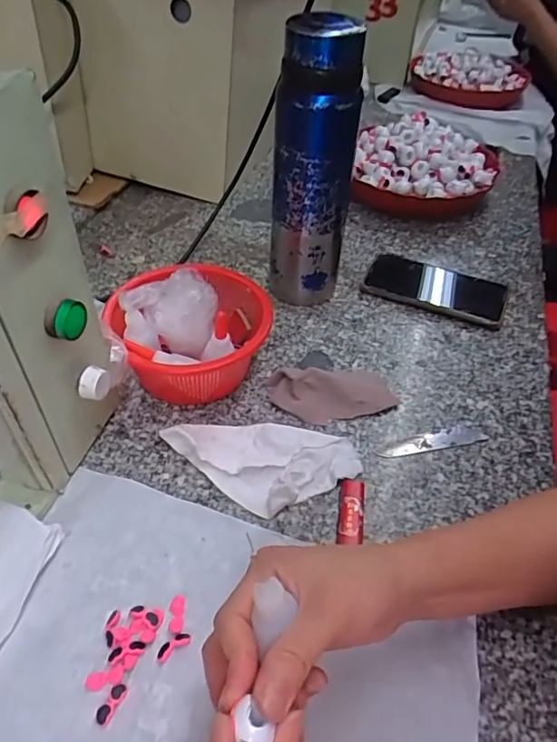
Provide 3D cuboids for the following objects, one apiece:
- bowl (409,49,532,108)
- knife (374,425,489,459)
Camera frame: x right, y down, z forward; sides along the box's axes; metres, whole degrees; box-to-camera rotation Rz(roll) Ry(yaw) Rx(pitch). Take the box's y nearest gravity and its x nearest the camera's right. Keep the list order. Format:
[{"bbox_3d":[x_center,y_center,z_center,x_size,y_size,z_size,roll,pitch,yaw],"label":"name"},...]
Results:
[{"bbox_3d":[0.382,-0.595,1.064,0.227,0.045,0.239,2,45,-2],"label":"bowl"},{"bbox_3d":[0.139,0.063,0.482,0.102,0.004,0.020,-8,46,-12],"label":"knife"}]

